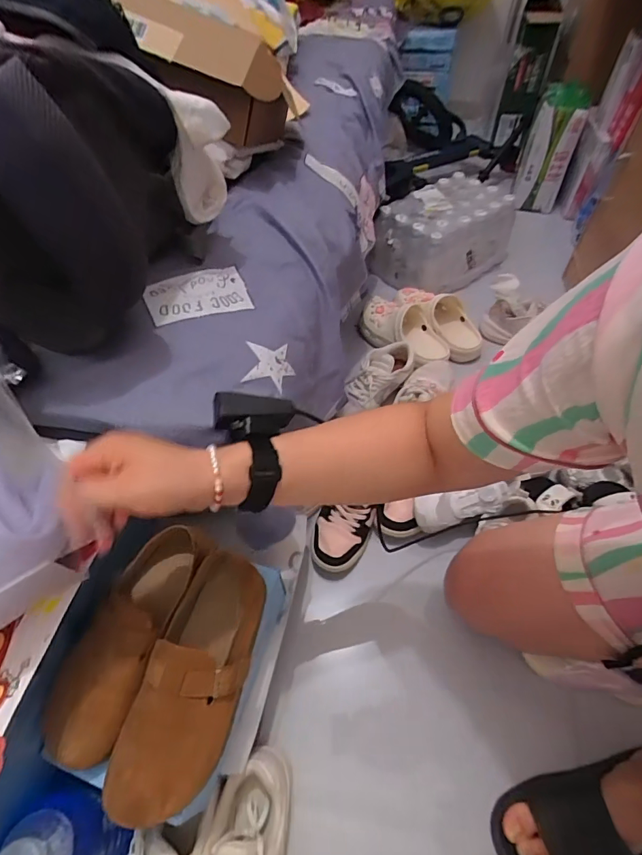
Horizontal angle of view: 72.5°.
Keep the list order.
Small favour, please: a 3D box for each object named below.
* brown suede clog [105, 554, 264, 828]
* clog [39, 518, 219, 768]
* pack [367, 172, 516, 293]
[{"bbox_3d":[-0.127,0.252,0.443,0.095,0.067,0.248,13,56,11],"label":"brown suede clog"},{"bbox_3d":[-0.204,0.221,0.484,0.096,0.082,0.255,16,56,13],"label":"clog"},{"bbox_3d":[0.337,-0.534,1.216,0.264,0.178,0.348,36,63,24],"label":"pack"}]

